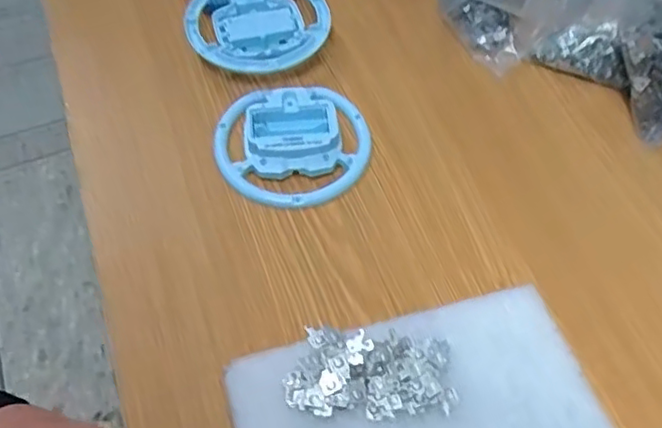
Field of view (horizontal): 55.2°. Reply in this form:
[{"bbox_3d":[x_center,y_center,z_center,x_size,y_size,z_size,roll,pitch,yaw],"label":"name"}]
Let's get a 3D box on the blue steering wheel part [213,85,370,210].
[{"bbox_3d":[-0.027,-0.050,0.422,0.102,0.016,0.090,4,58,-1],"label":"blue steering wheel part"}]

